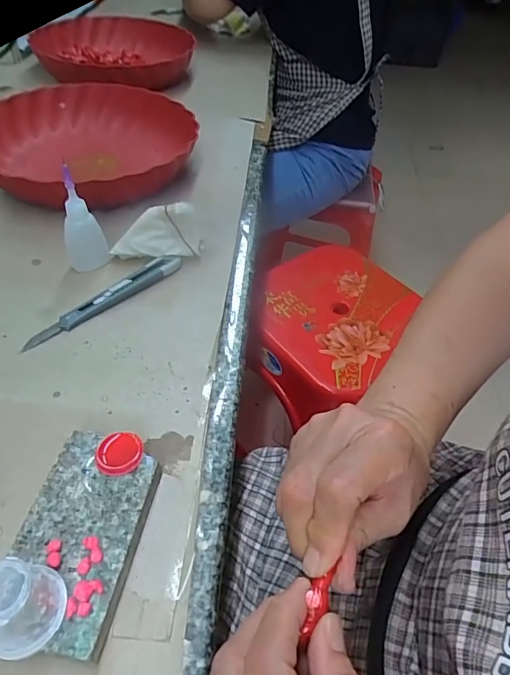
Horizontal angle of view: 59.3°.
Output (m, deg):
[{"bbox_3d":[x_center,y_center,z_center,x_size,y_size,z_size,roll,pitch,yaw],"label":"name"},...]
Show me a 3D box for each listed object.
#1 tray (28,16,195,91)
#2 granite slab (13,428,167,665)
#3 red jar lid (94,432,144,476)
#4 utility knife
[{"bbox_3d":[-0.205,-0.444,0.701,0.207,0.047,0.230,10,48,2],"label":"tray"},{"bbox_3d":[-0.095,0.108,0.250,0.061,0.022,0.108,11,48,3],"label":"granite slab"},{"bbox_3d":[-0.082,0.070,0.272,0.028,0.004,0.026,2,52,-3],"label":"red jar lid"},{"bbox_3d":[-0.124,-0.034,0.377,0.144,0.017,0.018,-34,60,-31],"label":"utility knife"}]

